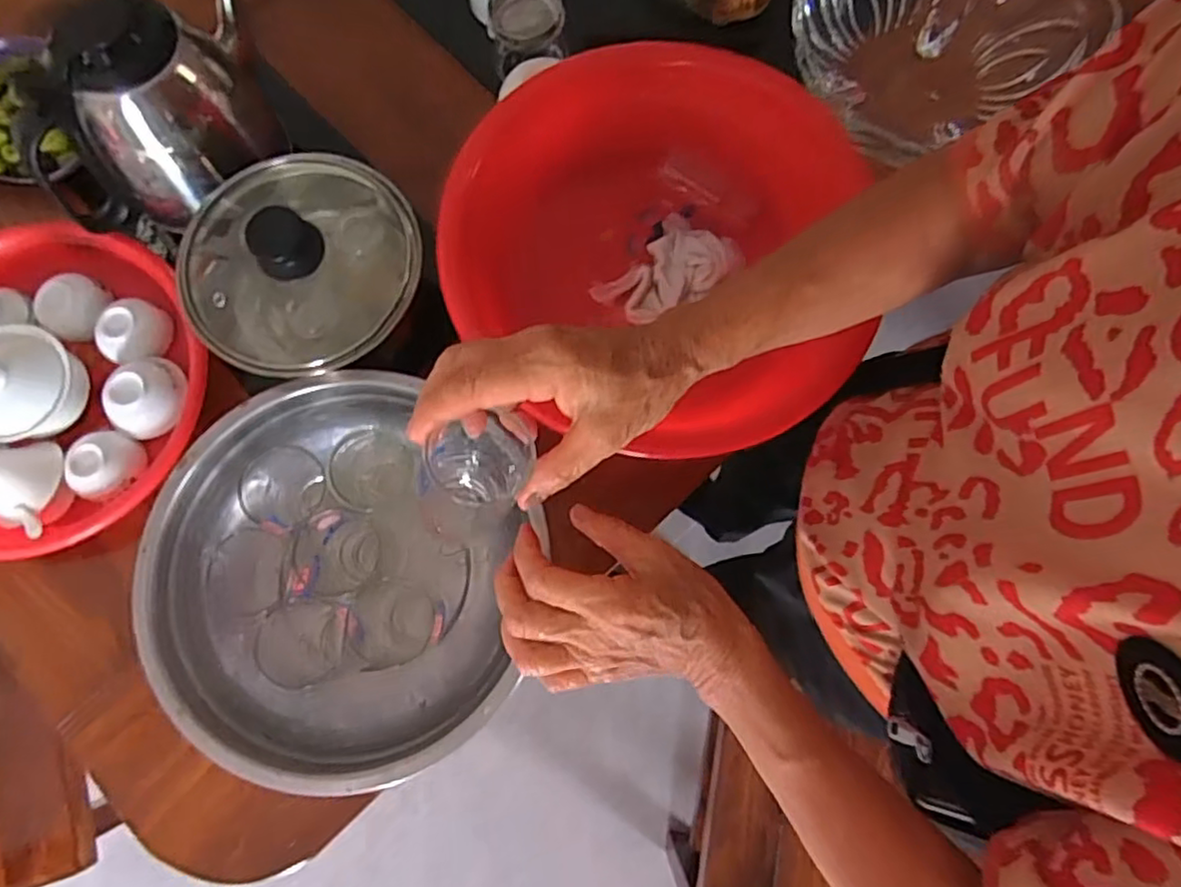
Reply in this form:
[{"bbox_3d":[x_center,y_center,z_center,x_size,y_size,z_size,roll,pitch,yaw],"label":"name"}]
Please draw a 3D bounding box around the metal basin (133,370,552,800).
[{"bbox_3d":[-0.164,0.088,0.456,0.250,0.078,0.261,-1,79,-1],"label":"metal basin"}]

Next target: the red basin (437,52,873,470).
[{"bbox_3d":[0.060,-0.143,0.496,0.281,0.119,0.297,0,79,-1],"label":"red basin"}]

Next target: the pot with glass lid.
[{"bbox_3d":[-0.203,-0.126,0.463,0.163,0.106,0.162,0,79,-1],"label":"pot with glass lid"}]

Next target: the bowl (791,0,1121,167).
[{"bbox_3d":[0.265,-0.327,0.528,0.215,0.093,0.179,-27,80,-6],"label":"bowl"}]

